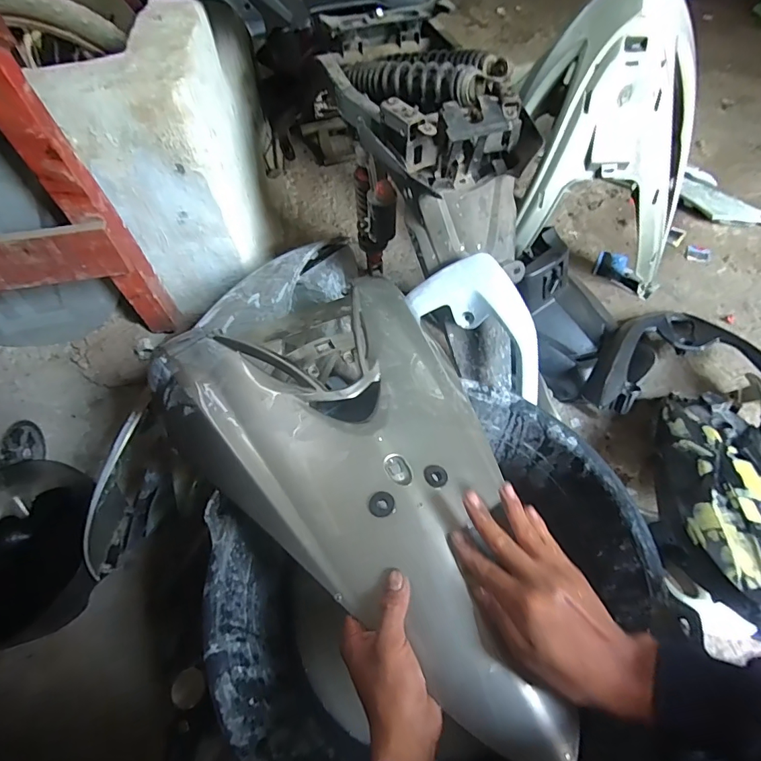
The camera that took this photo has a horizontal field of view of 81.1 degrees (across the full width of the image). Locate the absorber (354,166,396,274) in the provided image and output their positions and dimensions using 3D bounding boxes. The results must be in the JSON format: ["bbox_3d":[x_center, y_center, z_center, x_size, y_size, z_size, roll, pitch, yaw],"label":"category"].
[{"bbox_3d":[-0.015,-0.310,0.881,0.056,0.274,0.097,-16,77,-7],"label":"absorber"}]

